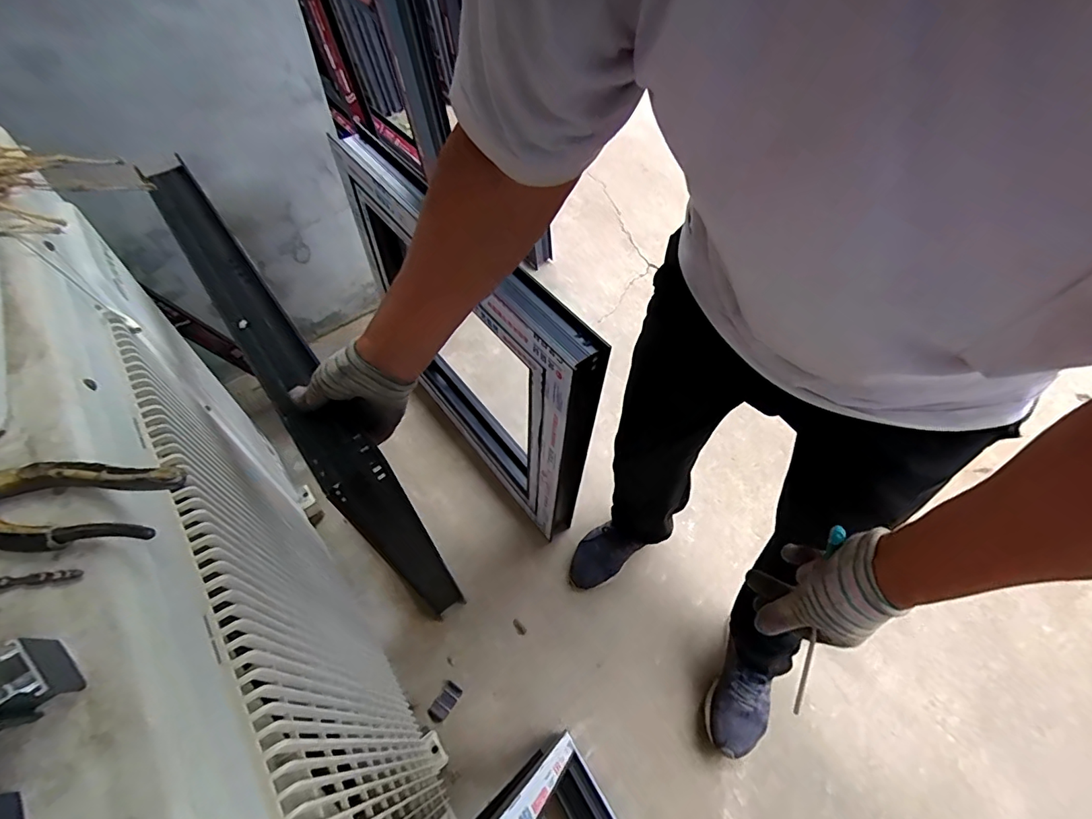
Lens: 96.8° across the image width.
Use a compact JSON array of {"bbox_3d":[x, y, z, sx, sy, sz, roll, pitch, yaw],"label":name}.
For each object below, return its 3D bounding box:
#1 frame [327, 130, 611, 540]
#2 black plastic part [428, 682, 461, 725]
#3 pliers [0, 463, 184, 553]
[{"bbox_3d":[-0.170,-0.104,1.022,0.080,0.638,0.669,-33,65,-23],"label":"frame"},{"bbox_3d":[-0.201,0.581,0.961,0.037,0.004,0.071,31,60,16],"label":"black plastic part"},{"bbox_3d":[-0.317,0.056,0.287,0.179,0.014,0.050,3,57,-2],"label":"pliers"}]

